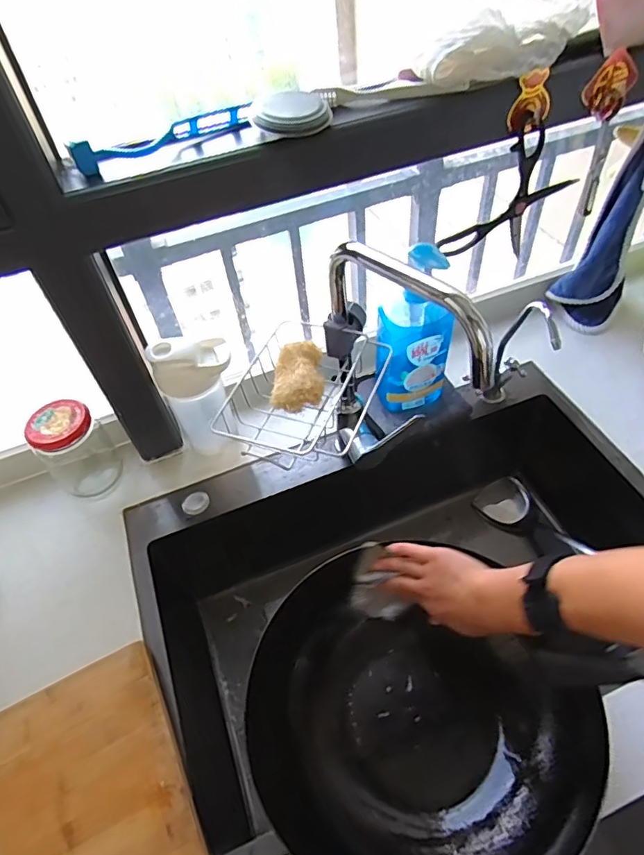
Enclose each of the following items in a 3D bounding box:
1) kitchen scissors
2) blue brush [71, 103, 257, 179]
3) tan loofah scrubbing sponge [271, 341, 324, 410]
[{"bbox_3d":[0.249,-0.286,0.680,0.119,0.176,0.025,6,49,-29],"label":"kitchen scissors"},{"bbox_3d":[-0.157,-0.293,0.525,0.182,0.029,0.018,-23,52,-12],"label":"blue brush"},{"bbox_3d":[-0.024,-0.058,0.571,0.054,0.032,0.078,0,51,6],"label":"tan loofah scrubbing sponge"}]

